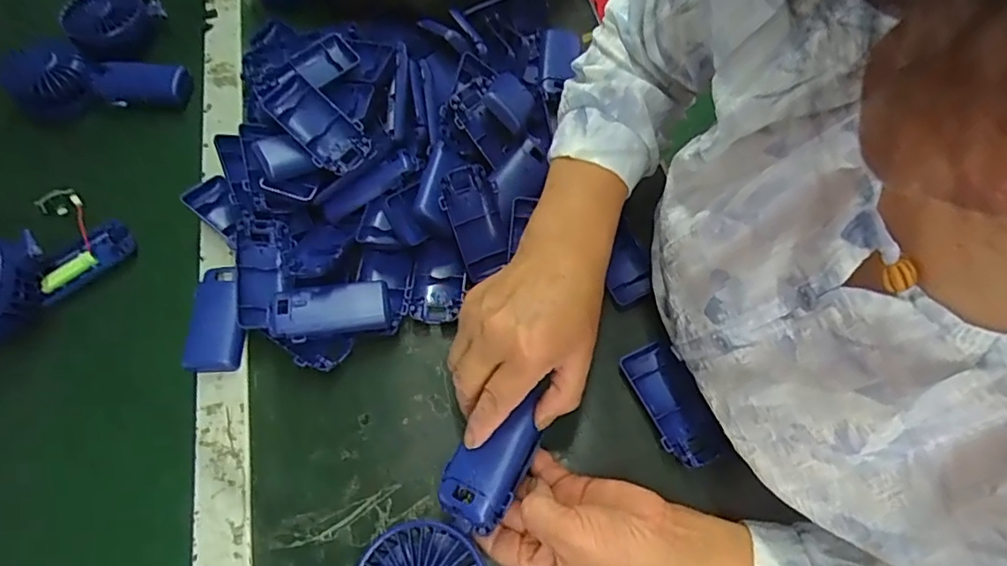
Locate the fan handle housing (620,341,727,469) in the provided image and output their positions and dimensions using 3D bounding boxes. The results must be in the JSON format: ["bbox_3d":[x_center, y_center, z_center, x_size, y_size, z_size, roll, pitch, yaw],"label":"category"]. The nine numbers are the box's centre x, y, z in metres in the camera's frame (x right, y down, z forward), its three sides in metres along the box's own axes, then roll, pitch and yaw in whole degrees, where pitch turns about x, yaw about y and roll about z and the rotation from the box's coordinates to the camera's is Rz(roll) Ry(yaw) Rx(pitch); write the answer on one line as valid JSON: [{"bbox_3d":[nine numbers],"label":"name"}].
[{"bbox_3d":[0.131,0.092,0.432,0.047,0.017,0.095,-20,64,-9],"label":"fan handle housing"}]

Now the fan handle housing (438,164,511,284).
[{"bbox_3d":[-0.024,-0.052,0.477,0.045,0.016,0.093,-16,100,-7],"label":"fan handle housing"}]

